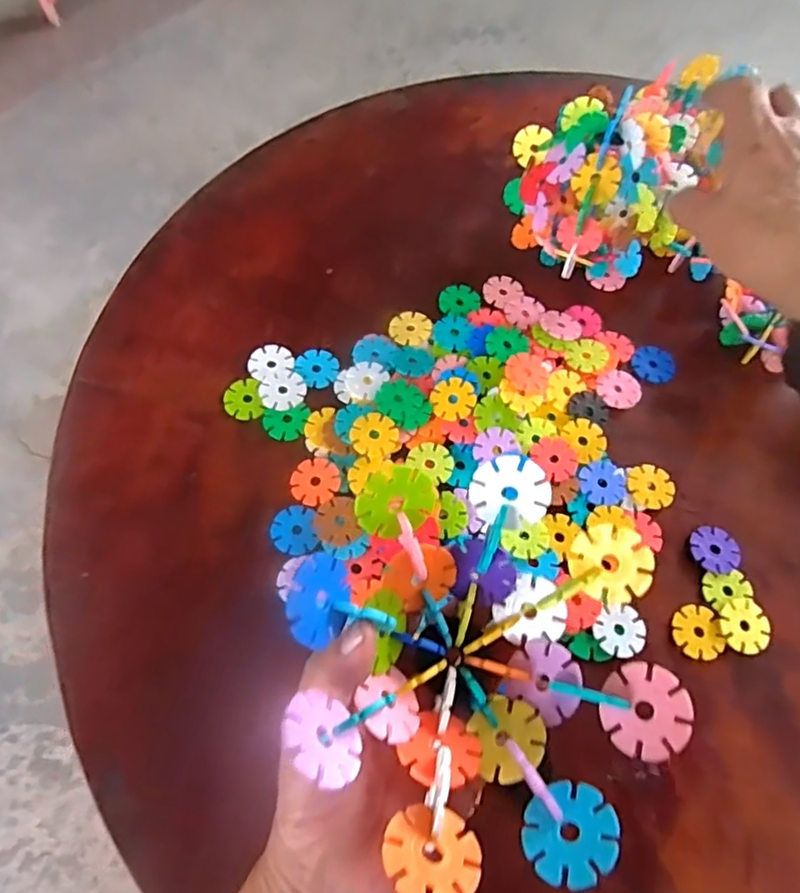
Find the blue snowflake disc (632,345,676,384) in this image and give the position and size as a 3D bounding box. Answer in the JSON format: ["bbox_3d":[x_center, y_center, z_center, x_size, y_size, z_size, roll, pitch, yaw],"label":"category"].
[{"bbox_3d":[0.194,-0.064,0.481,0.032,0.004,0.035,1,63,-2],"label":"blue snowflake disc"}]

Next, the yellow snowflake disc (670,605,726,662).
[{"bbox_3d":[0.182,0.114,0.385,0.029,0.004,0.031,1,63,-2],"label":"yellow snowflake disc"}]

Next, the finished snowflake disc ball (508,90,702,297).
[{"bbox_3d":[0.142,-0.187,0.461,0.126,0.122,0.103,29,68,10],"label":"finished snowflake disc ball"}]

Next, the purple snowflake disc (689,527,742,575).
[{"bbox_3d":[0.206,0.067,0.412,0.031,0.004,0.031,1,63,-2],"label":"purple snowflake disc"}]

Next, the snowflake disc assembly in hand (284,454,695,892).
[{"bbox_3d":[0.033,0.081,0.238,0.137,0.057,0.141,1,66,-2],"label":"snowflake disc assembly in hand"}]

